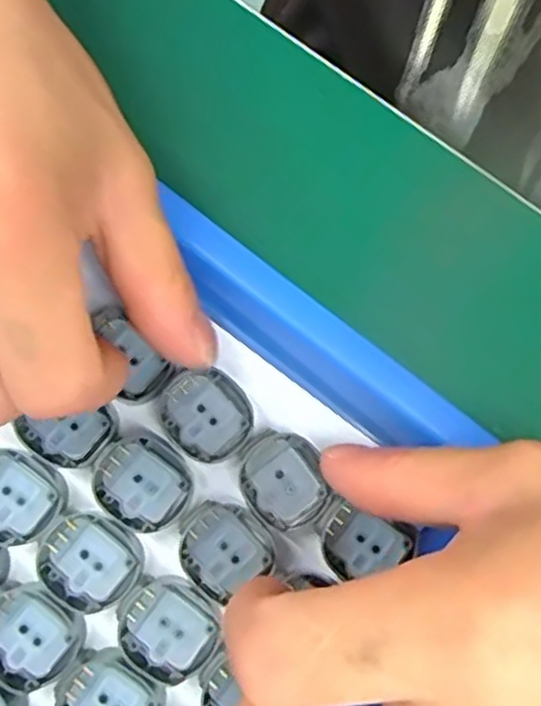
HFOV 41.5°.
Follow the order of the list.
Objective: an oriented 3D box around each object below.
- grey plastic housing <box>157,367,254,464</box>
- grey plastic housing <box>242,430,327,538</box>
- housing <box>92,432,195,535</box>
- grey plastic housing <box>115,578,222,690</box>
[{"bbox_3d":[-0.020,0.018,0.212,0.027,0.004,0.025,42,82,7],"label":"grey plastic housing"},{"bbox_3d":[0.004,0.038,0.209,0.026,0.004,0.025,42,82,7],"label":"grey plastic housing"},{"bbox_3d":[-0.037,0.038,0.208,0.028,0.005,0.025,39,82,7],"label":"housing"},{"bbox_3d":[-0.029,0.077,0.199,0.027,0.006,0.025,42,82,7],"label":"grey plastic housing"}]

